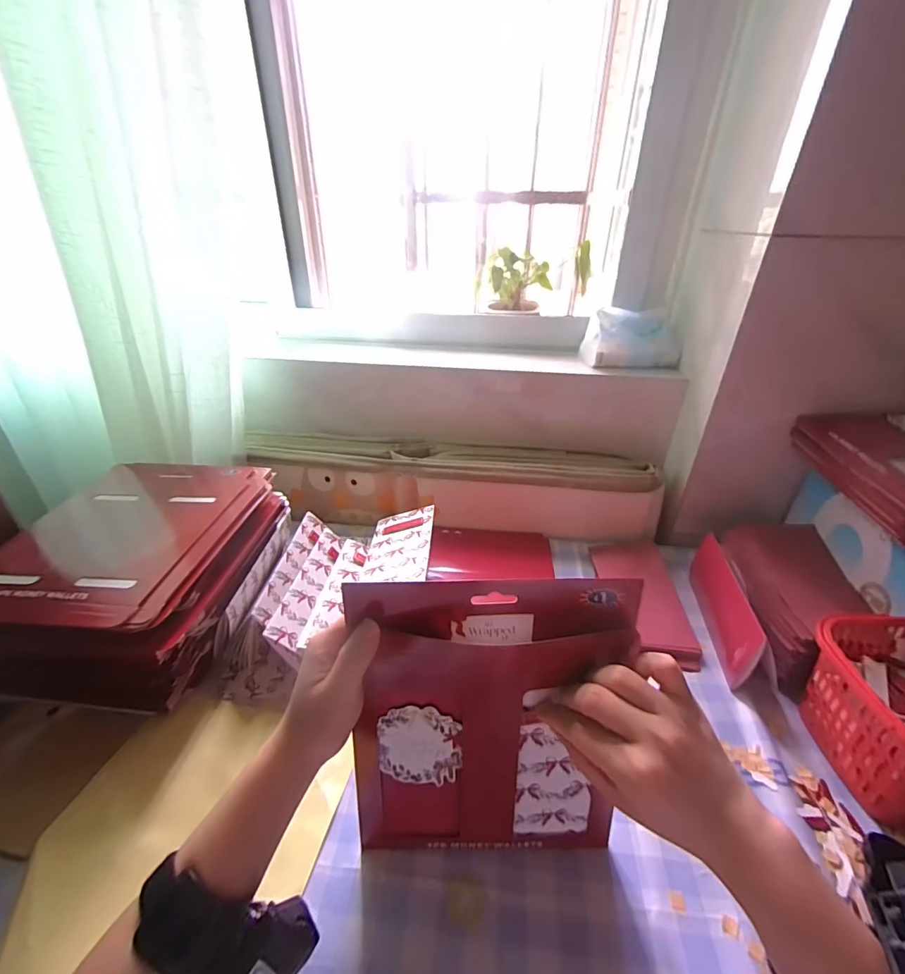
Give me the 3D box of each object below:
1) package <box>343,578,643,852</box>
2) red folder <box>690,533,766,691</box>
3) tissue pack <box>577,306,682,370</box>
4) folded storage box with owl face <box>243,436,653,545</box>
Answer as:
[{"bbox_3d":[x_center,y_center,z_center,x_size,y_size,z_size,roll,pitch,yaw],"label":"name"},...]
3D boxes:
[{"bbox_3d":[0.027,0.174,0.318,0.188,0.230,0.030,0,14,-2],"label":"package"},{"bbox_3d":[0.314,0.136,0.514,0.012,0.082,0.178,7,32,9],"label":"red folder"},{"bbox_3d":[0.278,-0.234,0.688,0.134,0.075,0.072,2,32,1],"label":"tissue pack"},{"bbox_3d":[-0.002,0.002,0.695,0.604,0.115,0.093,6,32,8],"label":"folded storage box with owl face"}]

